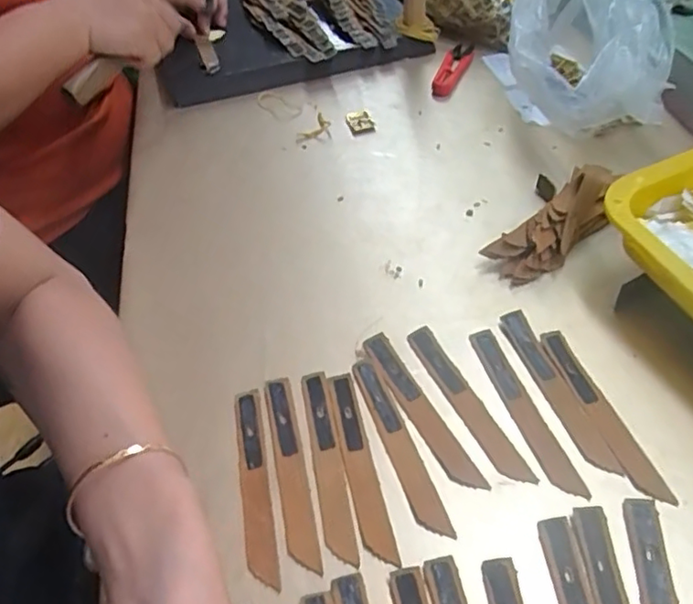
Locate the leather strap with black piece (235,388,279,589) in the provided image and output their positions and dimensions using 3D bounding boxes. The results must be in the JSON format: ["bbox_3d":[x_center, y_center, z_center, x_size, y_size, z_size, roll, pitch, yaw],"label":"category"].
[{"bbox_3d":[-0.054,0.105,0.357,0.017,0.005,0.123,-10,47,-4],"label":"leather strap with black piece"}]

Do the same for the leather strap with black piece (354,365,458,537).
[{"bbox_3d":[0.032,0.085,0.369,0.016,0.004,0.123,-17,48,-10],"label":"leather strap with black piece"}]

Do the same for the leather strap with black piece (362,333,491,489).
[{"bbox_3d":[0.046,0.066,0.383,0.021,0.004,0.122,-23,50,-15],"label":"leather strap with black piece"}]

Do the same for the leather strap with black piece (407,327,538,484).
[{"bbox_3d":[0.076,0.062,0.385,0.020,0.005,0.123,-20,49,-13],"label":"leather strap with black piece"}]

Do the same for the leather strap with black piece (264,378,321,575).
[{"bbox_3d":[-0.034,0.098,0.361,0.017,0.005,0.122,-11,48,-5],"label":"leather strap with black piece"}]

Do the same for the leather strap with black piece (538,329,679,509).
[{"bbox_3d":[0.156,0.066,0.373,0.017,0.005,0.123,-15,48,-8],"label":"leather strap with black piece"}]

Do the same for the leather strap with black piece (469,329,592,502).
[{"bbox_3d":[0.110,0.066,0.379,0.017,0.005,0.124,-16,48,-10],"label":"leather strap with black piece"}]

